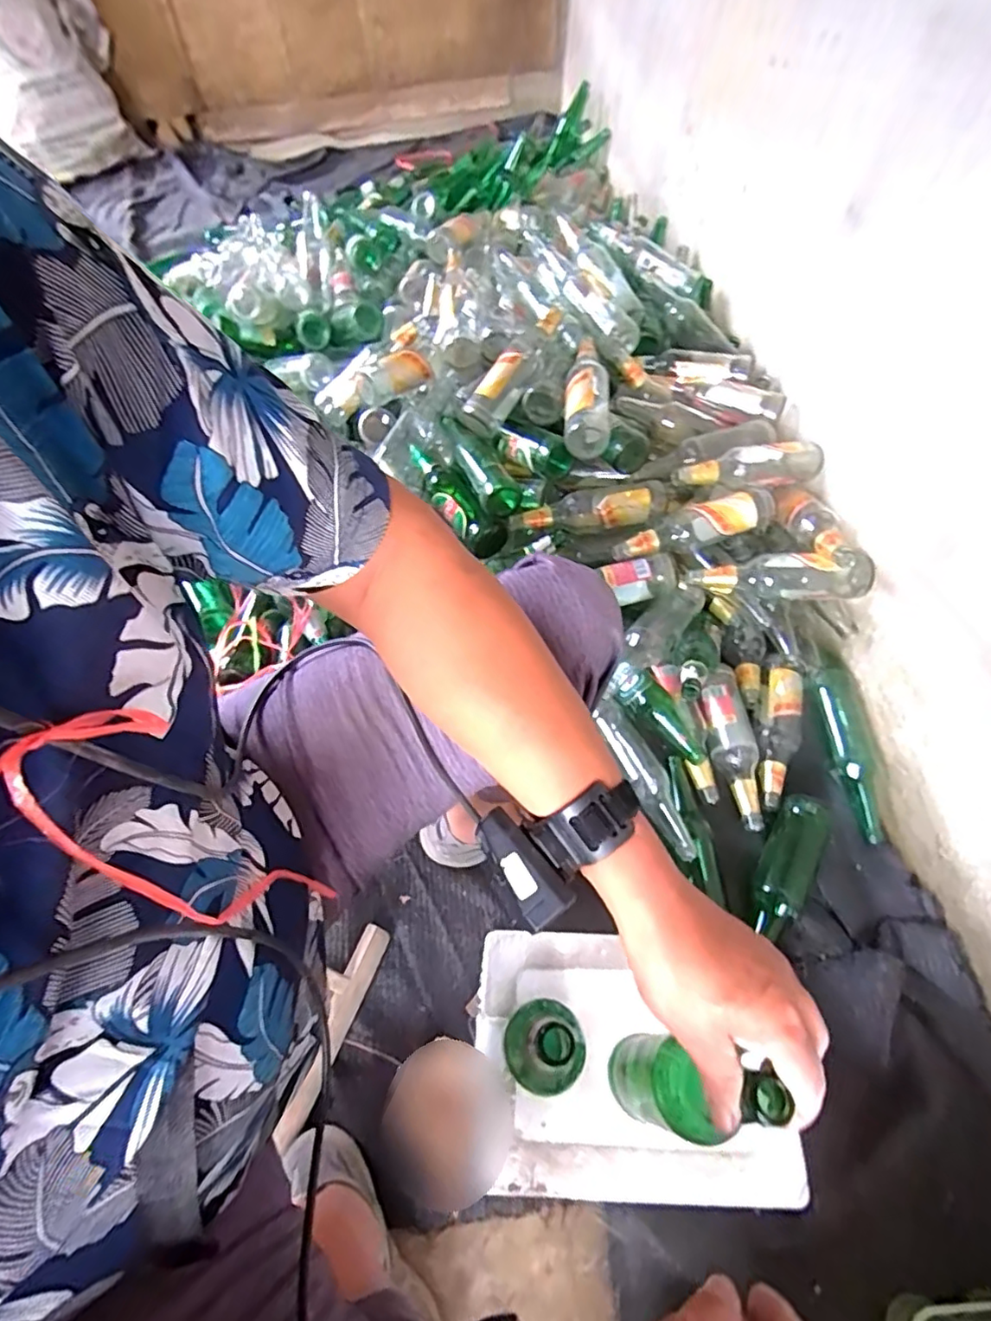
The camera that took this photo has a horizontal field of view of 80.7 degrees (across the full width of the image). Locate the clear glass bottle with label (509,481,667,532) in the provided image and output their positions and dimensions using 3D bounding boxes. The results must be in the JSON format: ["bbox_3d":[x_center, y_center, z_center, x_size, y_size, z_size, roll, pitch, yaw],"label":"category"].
[{"bbox_3d":[0.159,-0.262,0.986,0.266,0.064,0.073,-2,56,-1],"label":"clear glass bottle with label"}]

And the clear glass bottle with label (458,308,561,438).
[{"bbox_3d":[0.033,-0.499,1.012,0.065,0.075,0.241,36,91,22],"label":"clear glass bottle with label"}]

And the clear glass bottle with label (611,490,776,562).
[{"bbox_3d":[0.316,-0.215,0.947,0.260,0.075,0.075,-7,56,-4],"label":"clear glass bottle with label"}]

